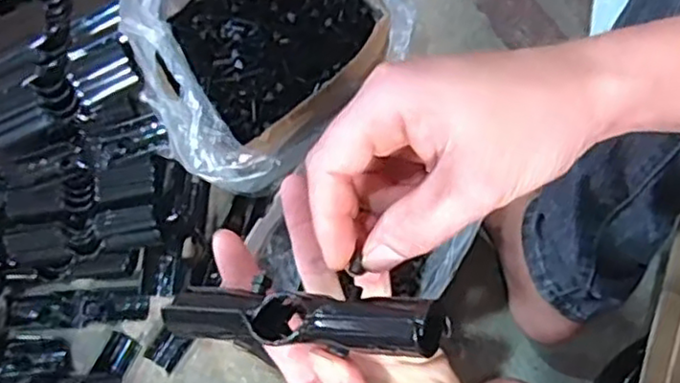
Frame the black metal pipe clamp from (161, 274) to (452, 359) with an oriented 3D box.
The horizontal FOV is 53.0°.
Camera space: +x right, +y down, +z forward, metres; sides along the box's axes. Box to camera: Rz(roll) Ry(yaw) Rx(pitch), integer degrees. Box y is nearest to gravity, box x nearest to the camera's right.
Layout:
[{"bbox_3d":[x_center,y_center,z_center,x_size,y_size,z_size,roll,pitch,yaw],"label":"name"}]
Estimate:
[{"bbox_3d":[-0.019,0.055,0.294,0.131,0.022,0.024,-2,79,29],"label":"black metal pipe clamp"}]

